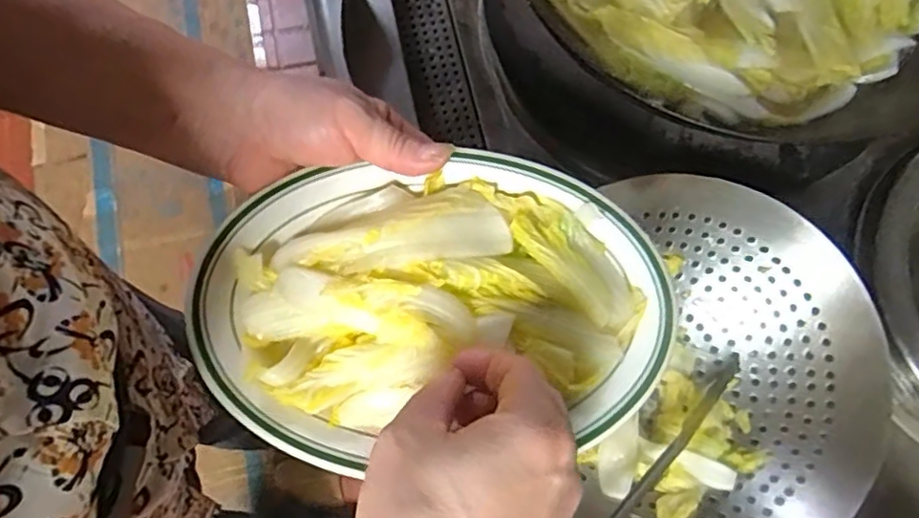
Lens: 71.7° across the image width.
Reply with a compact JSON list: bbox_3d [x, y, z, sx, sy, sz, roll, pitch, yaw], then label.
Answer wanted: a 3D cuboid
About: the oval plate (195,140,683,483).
[{"bbox_3d":[-0.011,0.020,0.334,0.246,0.026,0.151,-4,74,-3],"label":"oval plate"}]

